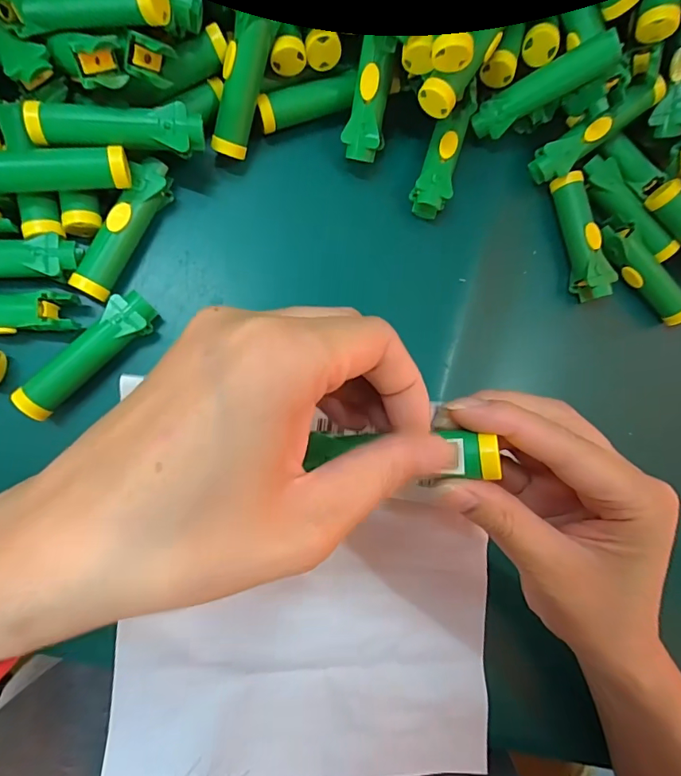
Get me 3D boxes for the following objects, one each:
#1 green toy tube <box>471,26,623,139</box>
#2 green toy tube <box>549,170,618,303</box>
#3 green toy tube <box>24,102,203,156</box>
[{"bbox_3d":[0.115,-0.171,0.261,0.077,0.016,0.018,-19,90,29],"label":"green toy tube"},{"bbox_3d":[0.155,-0.096,0.295,0.019,0.022,0.079,-13,89,-10],"label":"green toy tube"},{"bbox_3d":[-0.111,-0.130,0.232,0.079,0.022,0.019,-3,87,-9],"label":"green toy tube"}]

